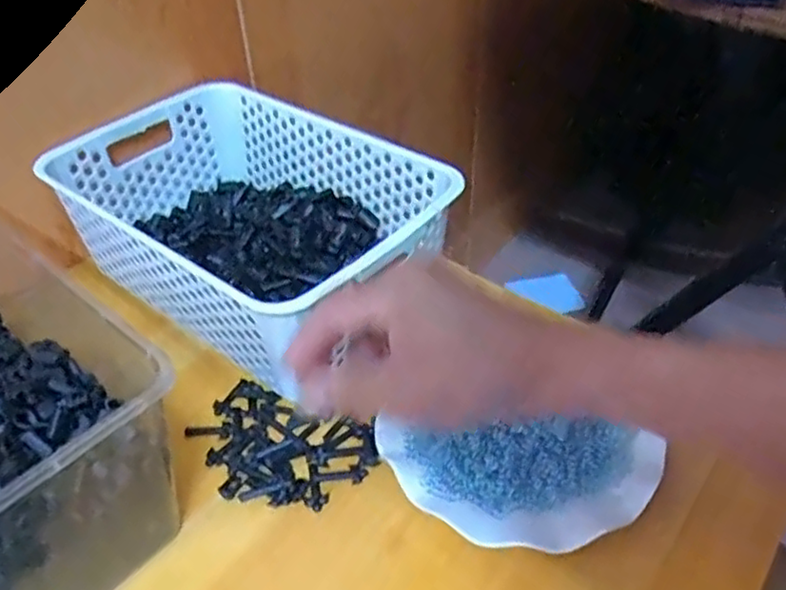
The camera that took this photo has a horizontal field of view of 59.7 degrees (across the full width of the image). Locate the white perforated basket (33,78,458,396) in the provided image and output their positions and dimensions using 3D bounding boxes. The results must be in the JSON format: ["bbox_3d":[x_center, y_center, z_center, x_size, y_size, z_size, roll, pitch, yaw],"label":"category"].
[{"bbox_3d":[-0.119,-0.058,0.575,0.297,0.110,0.202,29,50,30],"label":"white perforated basket"}]

